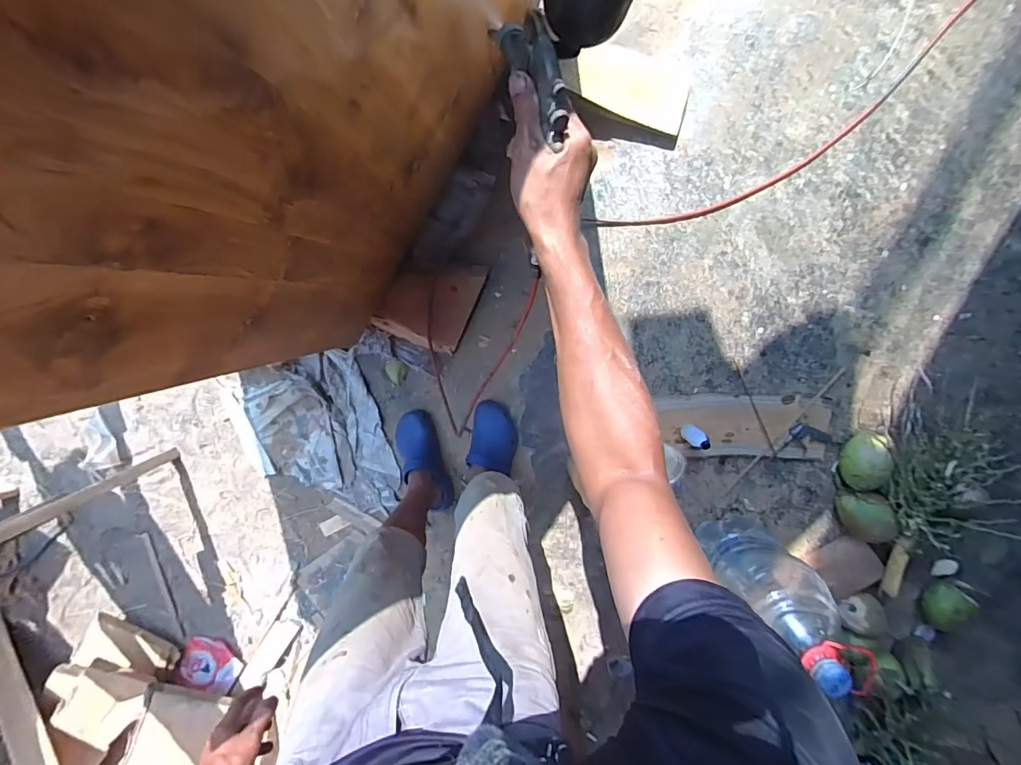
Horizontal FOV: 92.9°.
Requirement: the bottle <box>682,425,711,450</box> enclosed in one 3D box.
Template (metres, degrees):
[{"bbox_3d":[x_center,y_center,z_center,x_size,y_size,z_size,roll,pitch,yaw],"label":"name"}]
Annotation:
[{"bbox_3d":[0.452,0.133,1.189,0.043,0.115,0.043,0,101,-1],"label":"bottle"}]

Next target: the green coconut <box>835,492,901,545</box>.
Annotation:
[{"bbox_3d":[0.895,0.335,1.233,0.118,0.109,0.114,40,98,-8],"label":"green coconut"}]

